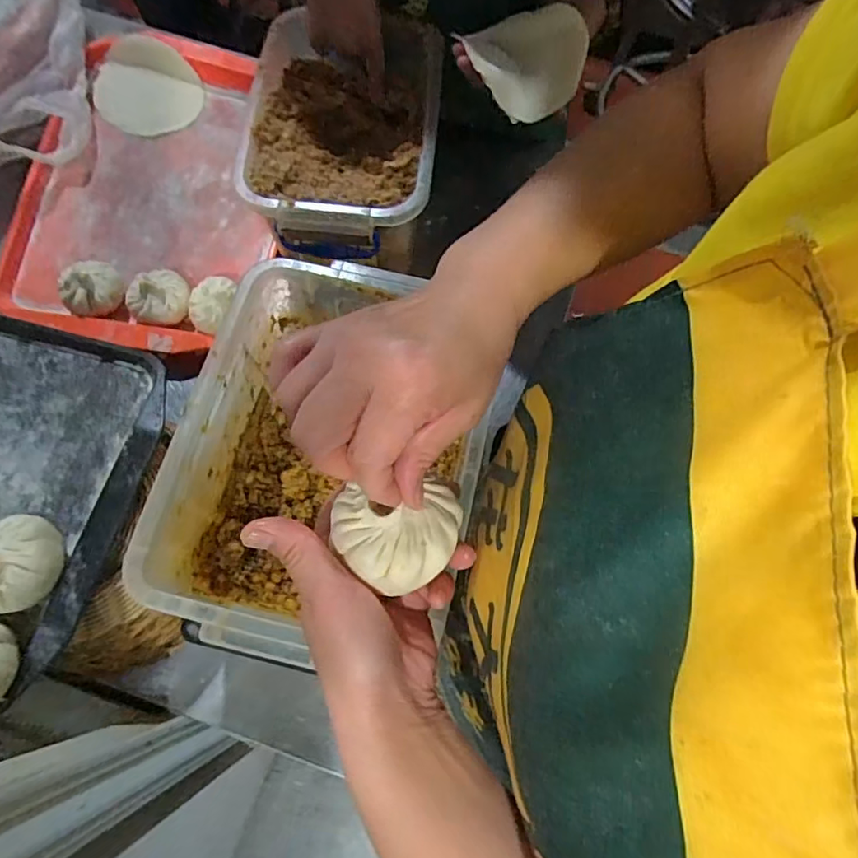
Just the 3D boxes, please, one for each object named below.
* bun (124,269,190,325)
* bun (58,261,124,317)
[{"bbox_3d":[-0.288,-0.139,0.596,0.062,0.033,0.055,-34,75,-14],"label":"bun"},{"bbox_3d":[-0.362,-0.150,0.596,0.059,0.039,0.064,1,70,-2],"label":"bun"}]

